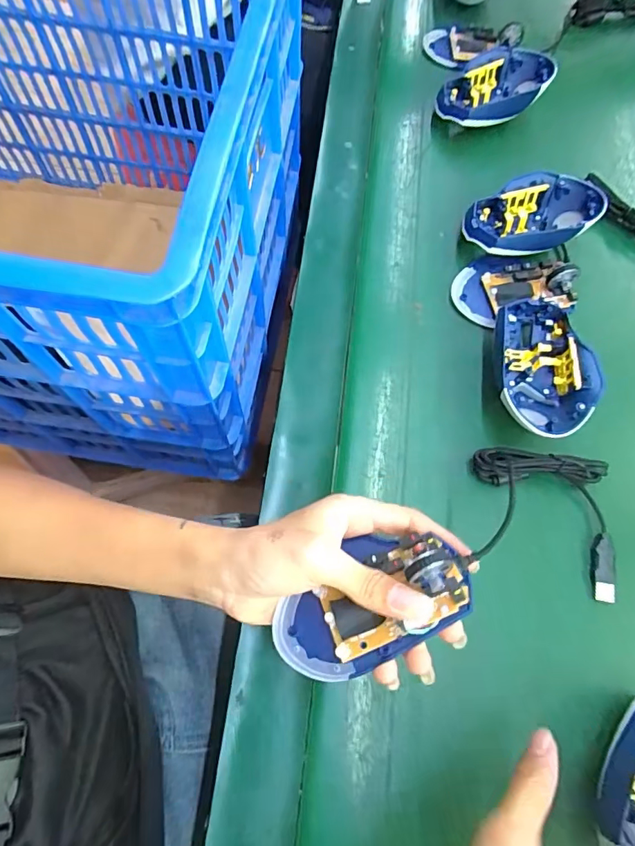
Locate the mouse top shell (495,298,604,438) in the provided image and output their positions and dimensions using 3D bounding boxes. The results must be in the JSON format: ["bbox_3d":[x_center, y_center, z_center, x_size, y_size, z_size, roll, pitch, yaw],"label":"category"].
[{"bbox_3d":[0.178,-0.039,0.384,0.070,0.041,0.113,4,68,-7],"label":"mouse top shell"}]

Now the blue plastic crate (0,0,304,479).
[{"bbox_3d":[-0.360,-0.264,0.511,0.634,0.381,0.477,11,67,-4],"label":"blue plastic crate"}]

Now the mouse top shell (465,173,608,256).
[{"bbox_3d":[0.193,-0.184,0.436,0.118,0.041,0.070,-14,71,-14],"label":"mouse top shell"}]

